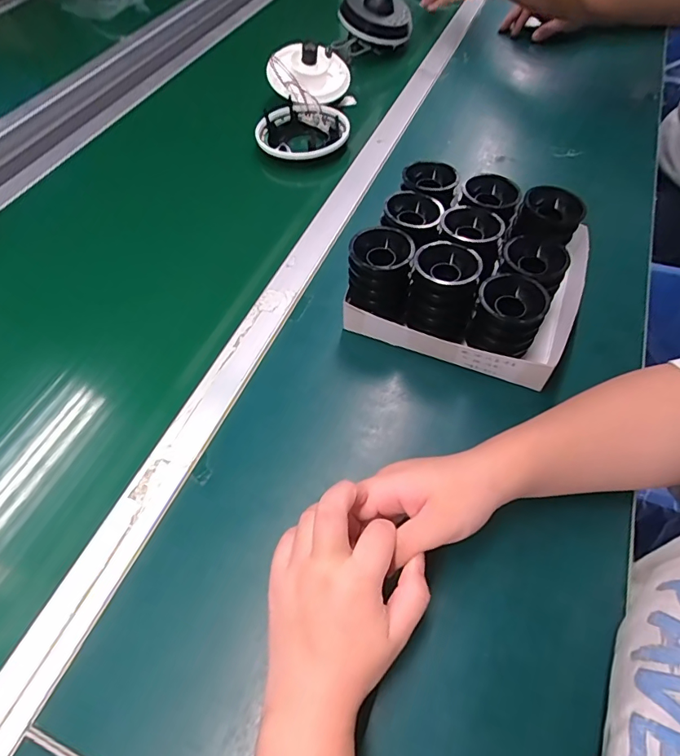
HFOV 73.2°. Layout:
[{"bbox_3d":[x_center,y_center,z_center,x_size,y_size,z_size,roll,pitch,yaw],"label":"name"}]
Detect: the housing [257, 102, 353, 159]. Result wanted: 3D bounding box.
[{"bbox_3d":[-0.055,-0.353,0.664,0.134,0.043,0.123,-1,56,1],"label":"housing"}]

